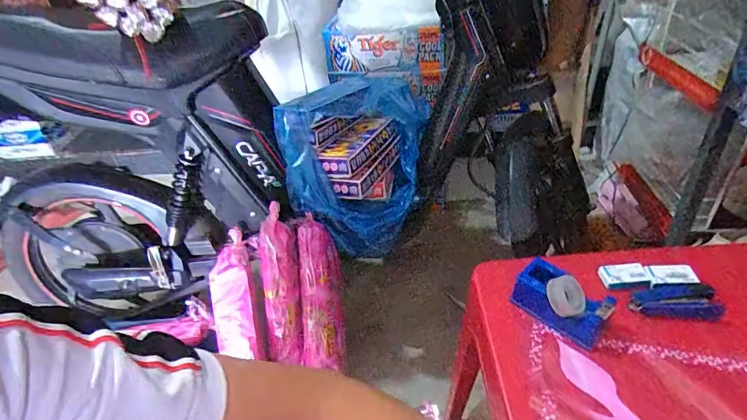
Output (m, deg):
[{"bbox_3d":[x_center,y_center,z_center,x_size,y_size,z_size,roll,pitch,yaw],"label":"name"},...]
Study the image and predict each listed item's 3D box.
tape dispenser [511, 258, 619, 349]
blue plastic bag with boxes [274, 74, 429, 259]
[{"bbox_3d":[0.221,0.102,0.512,0.051,0.059,0.101,-33,44,-31],"label":"tape dispenser"},{"bbox_3d":[-0.040,-0.114,0.982,0.264,0.288,0.358,5,38,14],"label":"blue plastic bag with boxes"}]

